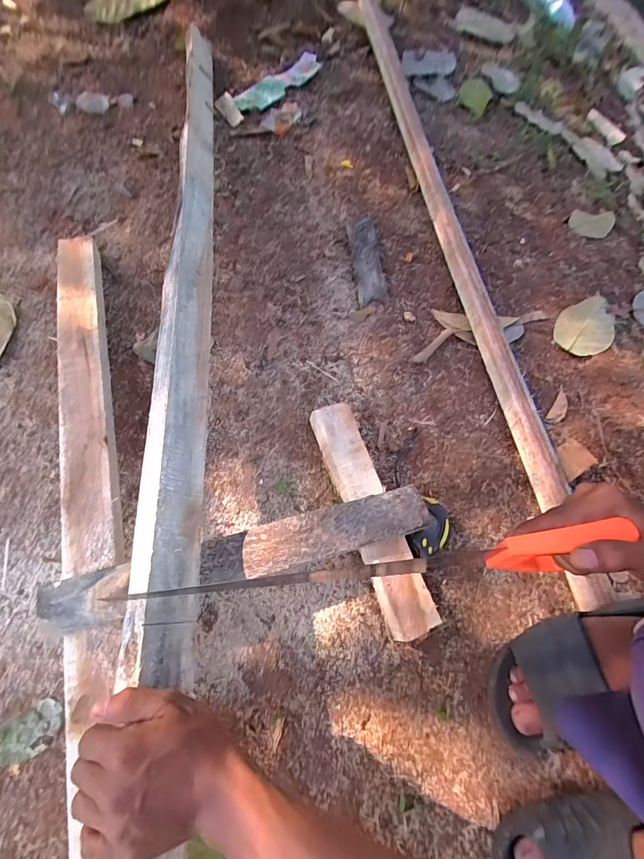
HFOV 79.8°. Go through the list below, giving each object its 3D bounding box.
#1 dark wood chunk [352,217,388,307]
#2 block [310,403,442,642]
[{"bbox_3d":[0.089,-0.325,0.734,0.055,0.023,0.207,-4,68,-4],"label":"dark wood chunk"},{"bbox_3d":[0.065,0.112,0.534,0.063,0.049,0.320,-19,70,-10],"label":"block"}]

